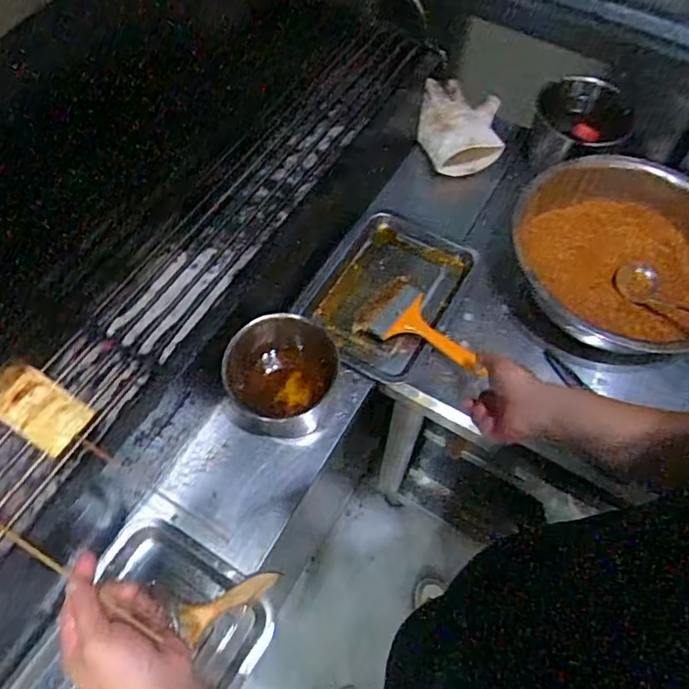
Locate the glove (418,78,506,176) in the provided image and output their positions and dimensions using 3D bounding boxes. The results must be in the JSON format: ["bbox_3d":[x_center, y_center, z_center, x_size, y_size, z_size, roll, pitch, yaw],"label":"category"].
[{"bbox_3d":[0.186,-0.364,0.943,0.137,0.057,0.172,3,62,1],"label":"glove"}]

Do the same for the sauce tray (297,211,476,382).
[{"bbox_3d":[0.058,-0.079,0.821,0.172,0.033,0.254,29,65,14],"label":"sauce tray"}]

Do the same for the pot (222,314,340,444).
[{"bbox_3d":[-0.077,0.043,0.716,0.147,0.088,0.132,-7,62,-4],"label":"pot"}]

